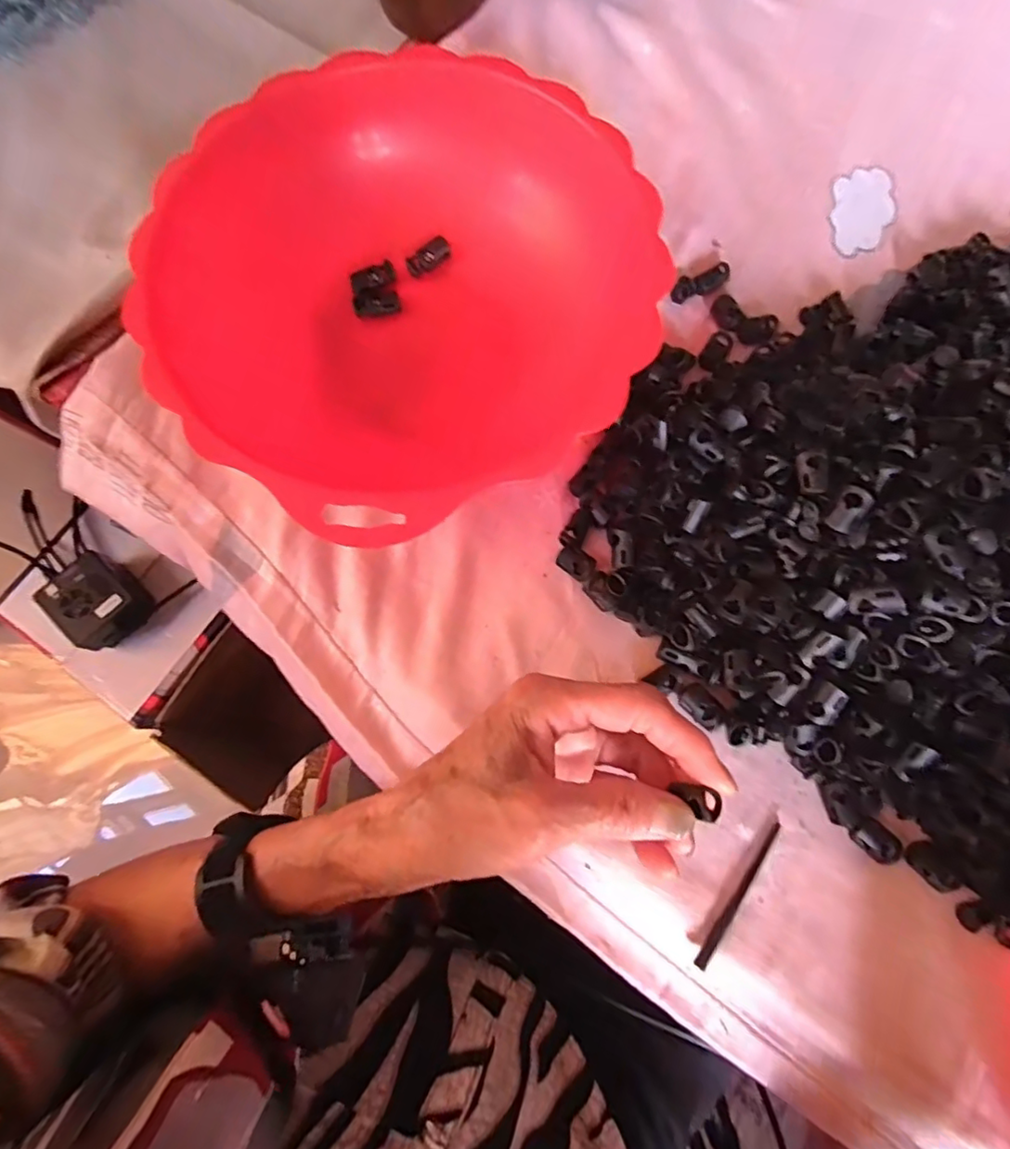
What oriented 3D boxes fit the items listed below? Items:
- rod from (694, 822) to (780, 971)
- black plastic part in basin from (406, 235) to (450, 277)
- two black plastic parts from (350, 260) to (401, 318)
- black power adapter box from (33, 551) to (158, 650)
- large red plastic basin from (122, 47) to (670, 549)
[{"bbox_3d":[0.106,0.144,0.258,0.006,0.004,0.070,37,79,9],"label":"rod"},{"bbox_3d":[-0.046,-0.189,0.343,0.027,0.007,0.012,-34,78,5],"label":"black plastic part in basin"},{"bbox_3d":[-0.076,-0.167,0.337,0.026,0.006,0.035,-10,76,-2],"label":"two black plastic parts"},{"bbox_3d":[-0.427,0.028,0.611,0.084,0.057,0.080,-44,80,-9],"label":"black power adapter box"},{"bbox_3d":[-0.047,-0.139,0.297,0.235,0.067,0.234,0,76,0],"label":"large red plastic basin"}]

